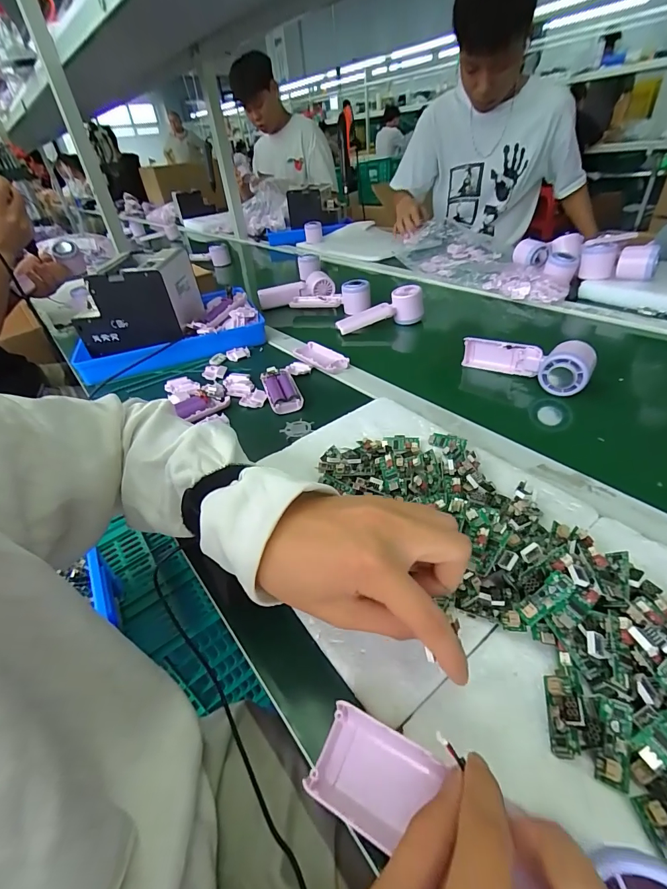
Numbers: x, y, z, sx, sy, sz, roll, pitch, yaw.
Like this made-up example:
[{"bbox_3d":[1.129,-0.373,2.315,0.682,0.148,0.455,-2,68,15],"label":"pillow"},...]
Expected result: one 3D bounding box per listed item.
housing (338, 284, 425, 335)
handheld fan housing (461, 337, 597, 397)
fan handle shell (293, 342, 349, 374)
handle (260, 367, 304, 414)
[{"bbox_3d":[0.083,-0.249,0.714,0.155,0.057,0.049,-15,38,-10],"label":"housing"},{"bbox_3d":[0.265,-0.119,0.534,0.052,0.054,0.166,-32,44,-29],"label":"handheld fan housing"},{"bbox_3d":[-0.022,-0.140,0.625,0.047,0.017,0.105,-30,43,-26],"label":"fan handle shell"},{"bbox_3d":[-0.074,-0.079,0.553,0.045,0.021,0.099,-16,38,-11],"label":"handle"}]

